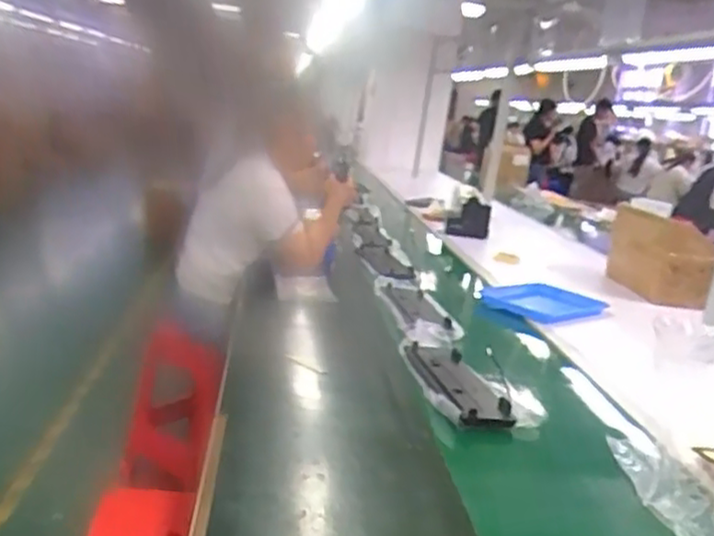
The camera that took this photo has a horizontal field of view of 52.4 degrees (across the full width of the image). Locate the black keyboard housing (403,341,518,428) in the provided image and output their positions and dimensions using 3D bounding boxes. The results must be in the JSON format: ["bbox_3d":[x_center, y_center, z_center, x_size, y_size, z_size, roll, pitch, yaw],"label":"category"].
[{"bbox_3d":[0.185,0.215,1.361,0.121,0.036,0.353,4,13,-13],"label":"black keyboard housing"}]

